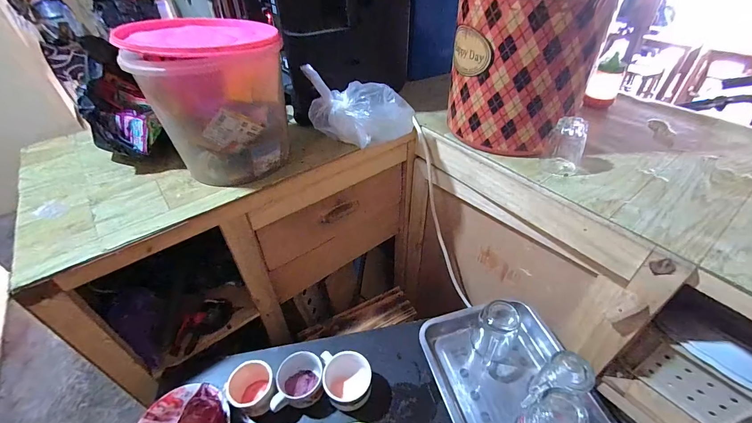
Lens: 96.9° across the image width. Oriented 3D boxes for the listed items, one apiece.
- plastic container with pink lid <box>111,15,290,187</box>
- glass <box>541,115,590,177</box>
[{"bbox_3d":[-0.296,-0.218,0.647,0.228,0.256,0.244,-18,44,-16],"label":"plastic container with pink lid"},{"bbox_3d":[0.366,-0.126,0.641,0.061,0.101,0.055,21,47,24],"label":"glass"}]

